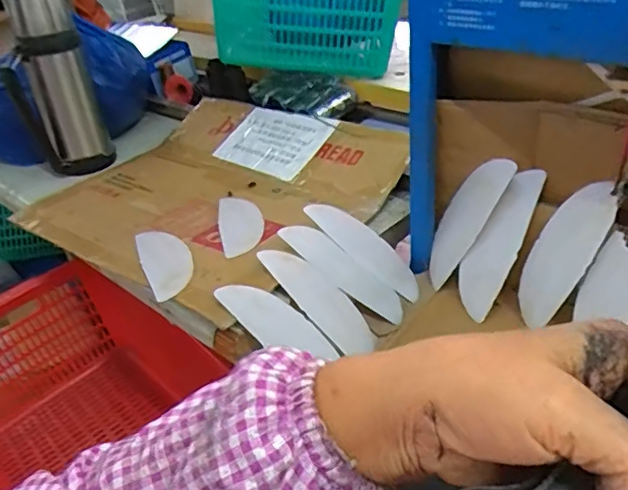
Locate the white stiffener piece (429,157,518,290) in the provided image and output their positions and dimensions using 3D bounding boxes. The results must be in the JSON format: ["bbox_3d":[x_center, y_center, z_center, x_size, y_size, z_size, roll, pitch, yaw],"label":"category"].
[{"bbox_3d":[0.195,-0.032,0.742,0.007,0.190,0.058,0,36,-41],"label":"white stiffener piece"}]

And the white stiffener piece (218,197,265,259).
[{"bbox_3d":[-0.109,-0.032,0.854,0.064,0.011,0.181,-11,34,-5],"label":"white stiffener piece"}]

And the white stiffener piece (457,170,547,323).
[{"bbox_3d":[0.231,0.000,0.714,0.055,0.196,0.010,29,21,22],"label":"white stiffener piece"}]

